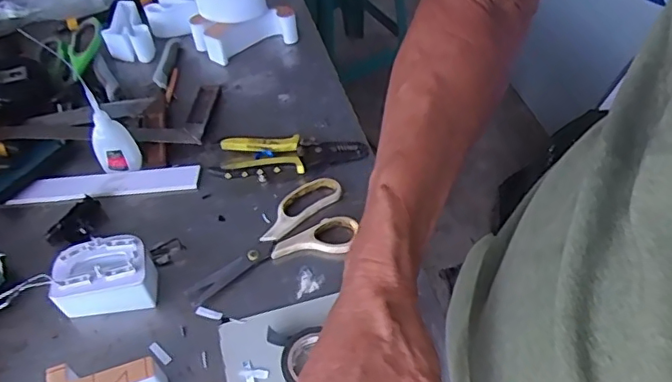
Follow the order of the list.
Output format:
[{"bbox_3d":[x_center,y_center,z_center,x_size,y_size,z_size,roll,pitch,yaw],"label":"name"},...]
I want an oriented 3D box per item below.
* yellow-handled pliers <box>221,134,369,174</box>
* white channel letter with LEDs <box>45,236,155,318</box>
[{"bbox_3d":[-0.048,-0.042,0.635,0.161,0.017,0.049,-3,50,2],"label":"yellow-handled pliers"},{"bbox_3d":[-0.216,0.079,0.525,0.086,0.052,0.050,-9,51,-3],"label":"white channel letter with LEDs"}]

